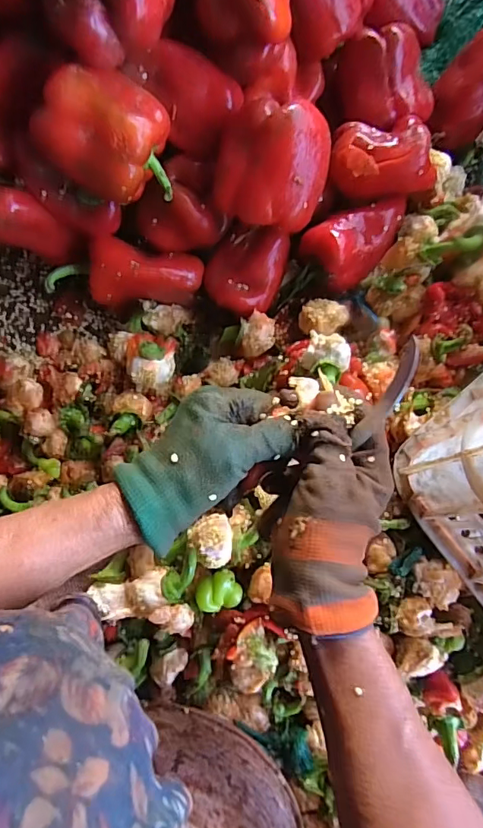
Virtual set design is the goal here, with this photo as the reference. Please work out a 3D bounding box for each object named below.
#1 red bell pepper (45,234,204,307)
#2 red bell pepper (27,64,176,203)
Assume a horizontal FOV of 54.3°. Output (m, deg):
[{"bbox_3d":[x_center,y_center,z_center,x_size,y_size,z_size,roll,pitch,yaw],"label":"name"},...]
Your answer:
[{"bbox_3d":[-0.112,-0.138,0.462,0.144,0.049,0.047,1,84,-4],"label":"red bell pepper"},{"bbox_3d":[-0.104,-0.206,0.357,0.097,0.066,0.064,-15,86,-6],"label":"red bell pepper"}]

